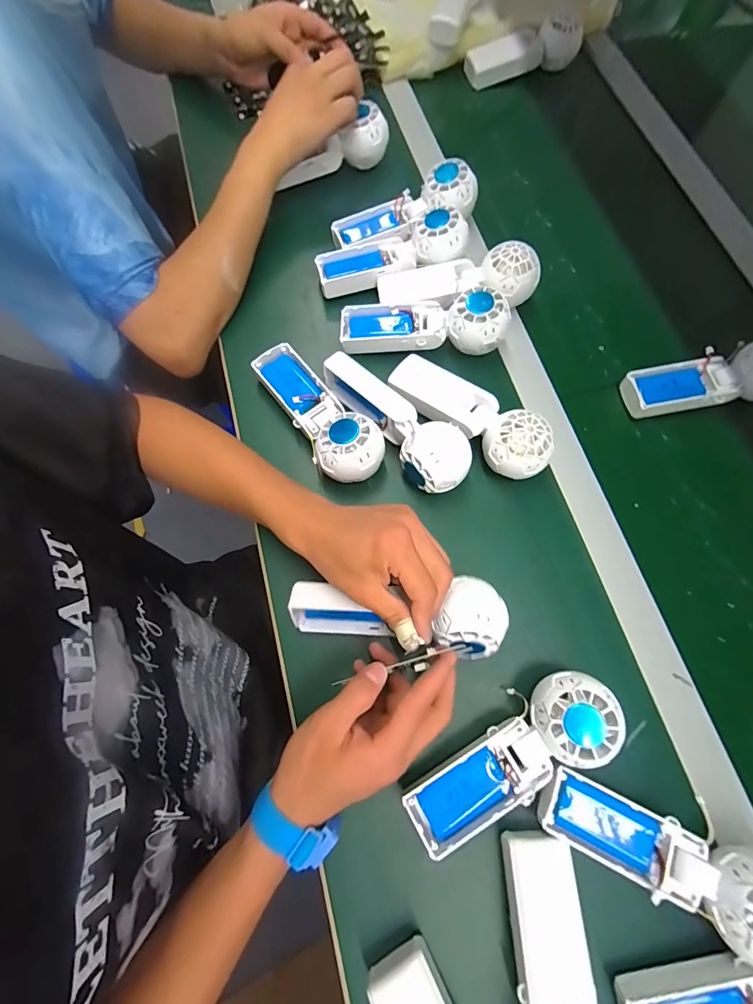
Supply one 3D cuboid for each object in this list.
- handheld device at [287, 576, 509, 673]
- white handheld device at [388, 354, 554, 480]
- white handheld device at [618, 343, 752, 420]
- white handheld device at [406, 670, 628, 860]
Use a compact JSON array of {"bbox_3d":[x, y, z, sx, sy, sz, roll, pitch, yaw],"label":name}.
[{"bbox_3d":[0.016,0.094,0.344,0.174,0.055,0.059,-2,70,10],"label":"handheld device"},{"bbox_3d":[0.089,-0.087,0.407,0.171,0.055,0.050,41,74,12],"label":"white handheld device"},{"bbox_3d":[0.351,-0.130,0.441,0.167,0.039,0.057,-11,71,7],"label":"white handheld device"},{"bbox_3d":[0.106,0.197,0.316,0.172,0.038,0.062,-38,75,2],"label":"white handheld device"}]

